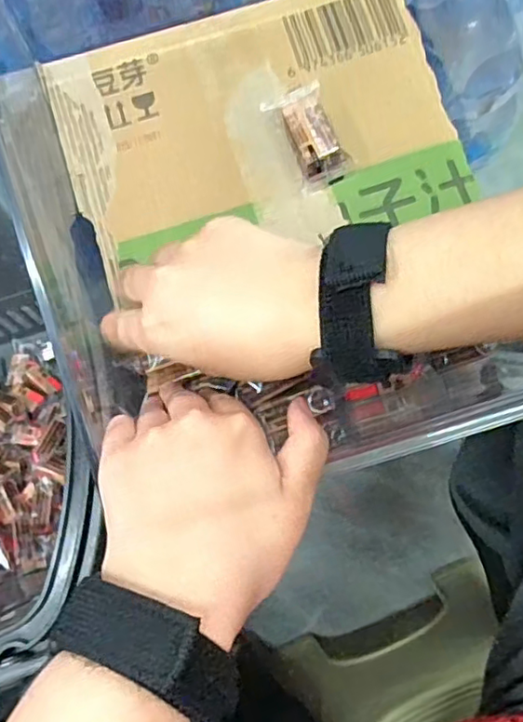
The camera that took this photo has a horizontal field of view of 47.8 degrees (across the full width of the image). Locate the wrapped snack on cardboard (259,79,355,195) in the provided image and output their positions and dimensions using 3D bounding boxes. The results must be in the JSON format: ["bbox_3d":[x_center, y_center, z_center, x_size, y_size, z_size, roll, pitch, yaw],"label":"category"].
[{"bbox_3d":[0.028,-0.128,0.333,0.030,0.017,0.057,-24,79,-4],"label":"wrapped snack on cardboard"}]

